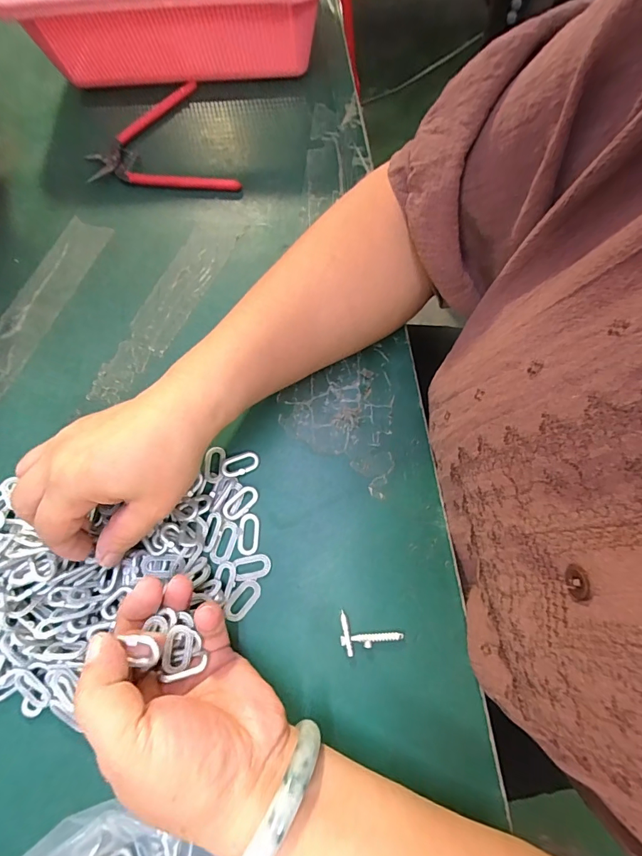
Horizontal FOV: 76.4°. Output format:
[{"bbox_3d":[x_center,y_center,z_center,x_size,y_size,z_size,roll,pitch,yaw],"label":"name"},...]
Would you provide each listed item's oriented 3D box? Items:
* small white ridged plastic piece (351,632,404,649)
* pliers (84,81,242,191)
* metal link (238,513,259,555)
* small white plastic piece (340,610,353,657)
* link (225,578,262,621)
[{"bbox_3d":[0.034,0.127,0.245,0.031,0.004,0.008,-4,72,1],"label":"small white ridged plastic piece"},{"bbox_3d":[-0.152,-0.253,0.376,0.119,0.011,0.137,-24,73,-6],"label":"pliers"},{"bbox_3d":[-0.048,0.070,0.269,0.013,0.004,0.026,1,72,2],"label":"metal link"},{"bbox_3d":[0.014,0.125,0.247,0.007,0.004,0.025,-12,72,-2],"label":"small white plastic piece"},{"bbox_3d":[-0.049,0.108,0.256,0.014,0.004,0.026,39,77,13],"label":"link"}]

